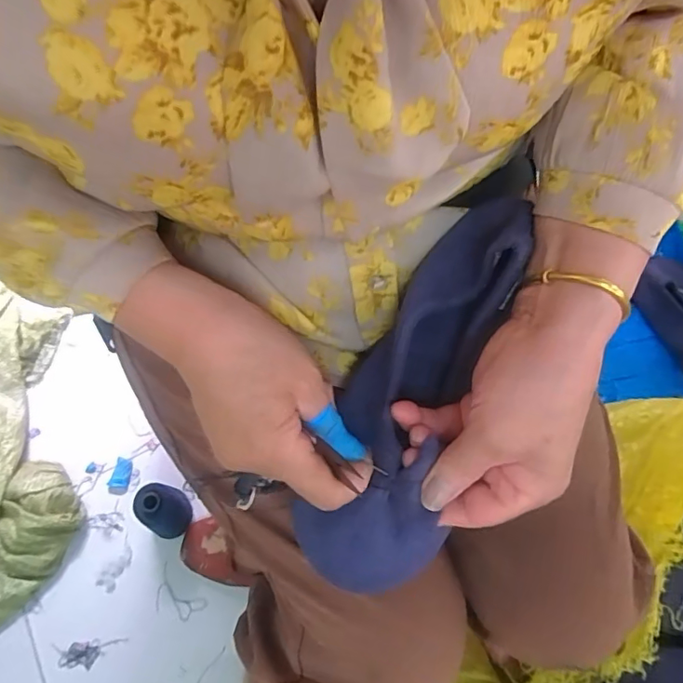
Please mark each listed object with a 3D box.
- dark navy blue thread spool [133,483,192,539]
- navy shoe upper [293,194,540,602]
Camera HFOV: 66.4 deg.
[{"bbox_3d":[-0.233,0.228,0.698,0.062,0.113,0.059,1,66,-2],"label":"dark navy blue thread spool"},{"bbox_3d":[0.047,0.022,0.310,0.080,0.063,0.242,22,82,7],"label":"navy shoe upper"}]

